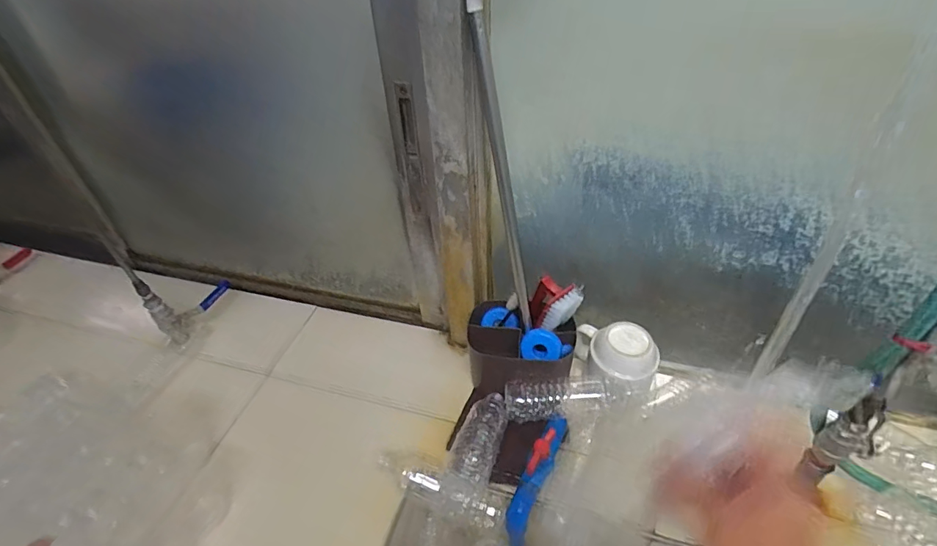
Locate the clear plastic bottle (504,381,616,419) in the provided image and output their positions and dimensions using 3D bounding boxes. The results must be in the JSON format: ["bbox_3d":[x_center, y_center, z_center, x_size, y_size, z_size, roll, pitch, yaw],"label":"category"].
[{"bbox_3d":[0.120,0.169,0.621,0.140,0.051,0.045,-2,42,1],"label":"clear plastic bottle"}]

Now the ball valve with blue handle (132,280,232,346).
[{"bbox_3d":[-0.475,0.041,0.782,0.127,0.110,0.050,-33,50,-29],"label":"ball valve with blue handle"}]

